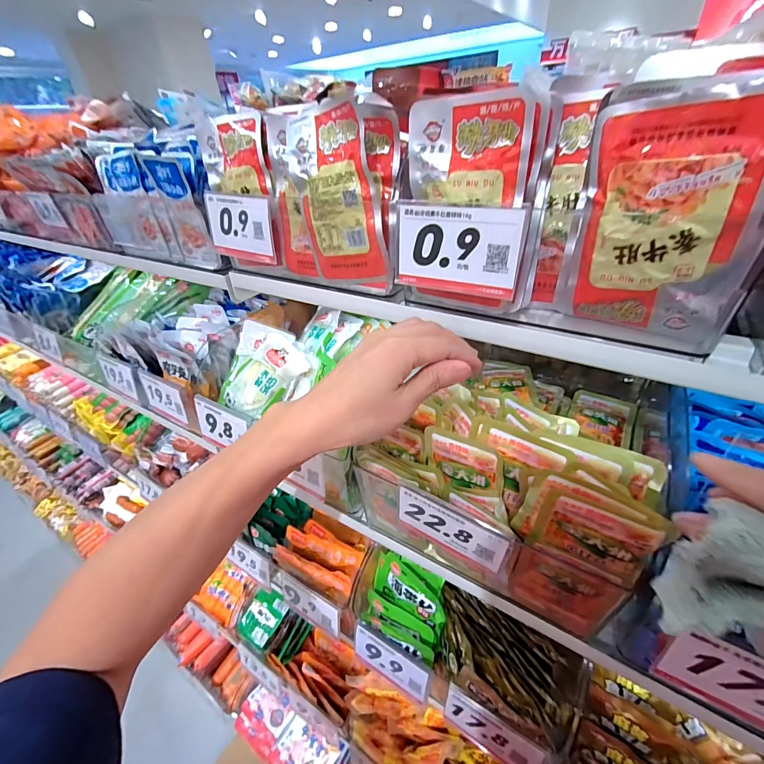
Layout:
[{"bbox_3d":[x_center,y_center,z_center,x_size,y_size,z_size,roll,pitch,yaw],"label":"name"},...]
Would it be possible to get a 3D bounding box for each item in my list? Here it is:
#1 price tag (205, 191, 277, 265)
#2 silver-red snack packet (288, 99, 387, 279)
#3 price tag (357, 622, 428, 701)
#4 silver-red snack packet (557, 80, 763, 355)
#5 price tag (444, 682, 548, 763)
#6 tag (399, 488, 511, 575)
[{"bbox_3d":[-0.150,-0.164,0.391,0.095,0.064,0.008,20,36,24],"label":"price tag"},{"bbox_3d":[-0.042,-0.160,0.327,0.083,0.139,0.013,9,33,32],"label":"silver-red snack packet"},{"bbox_3d":[0.009,0.330,0.427,0.094,0.047,0.005,16,16,26],"label":"price tag"},{"bbox_3d":[0.169,-0.088,0.224,0.091,0.143,0.025,25,46,34],"label":"silver-red snack packet"},{"bbox_3d":[0.112,0.361,0.373,0.098,0.058,0.010,18,26,27],"label":"price tag"},{"bbox_3d":[0.057,0.126,0.311,0.094,0.056,0.004,17,42,28],"label":"tag"}]

